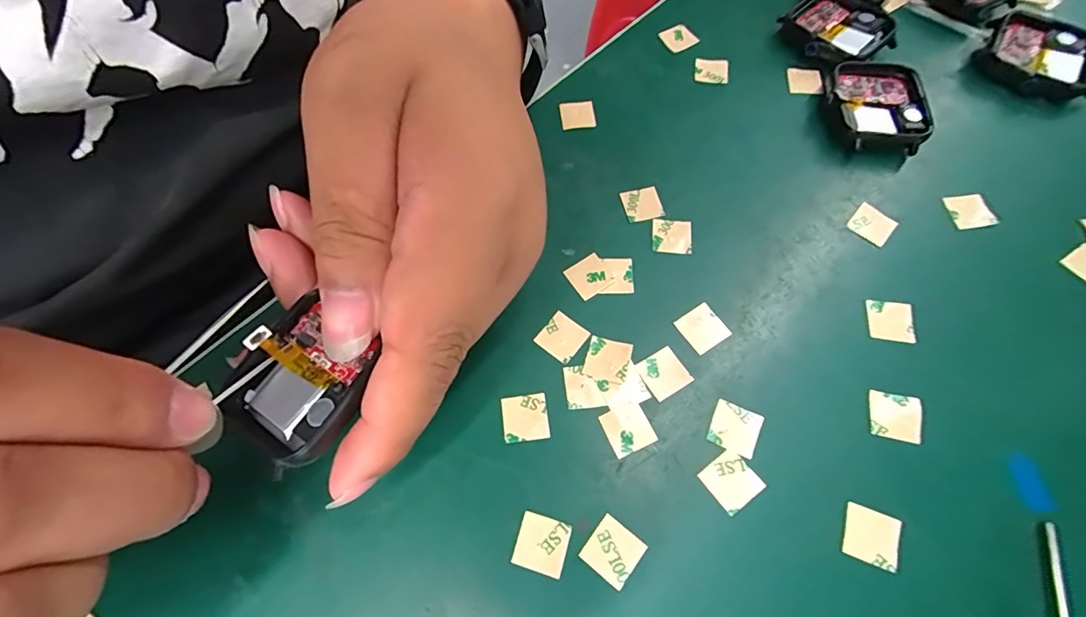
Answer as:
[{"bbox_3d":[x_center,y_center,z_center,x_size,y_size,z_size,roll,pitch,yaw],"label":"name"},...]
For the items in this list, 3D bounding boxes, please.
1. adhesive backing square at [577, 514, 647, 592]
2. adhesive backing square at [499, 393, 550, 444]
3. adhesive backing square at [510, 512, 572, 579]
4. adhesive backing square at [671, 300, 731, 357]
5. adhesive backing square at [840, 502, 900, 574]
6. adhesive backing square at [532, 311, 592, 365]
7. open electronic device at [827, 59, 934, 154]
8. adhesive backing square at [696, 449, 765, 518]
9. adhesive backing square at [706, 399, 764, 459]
[{"bbox_3d":[0.021,0.074,0.142,0.015,0.004,0.015,35,75,17],"label":"adhesive backing square"},{"bbox_3d":[-0.006,0.037,0.160,0.015,0.004,0.015,-8,65,-1],"label":"adhesive backing square"},{"bbox_3d":[0.000,0.073,0.143,0.015,0.004,0.015,14,69,9],"label":"adhesive backing square"},{"bbox_3d":[0.058,0.007,0.171,0.015,0.004,0.015,-33,75,-7],"label":"adhesive backing square"},{"bbox_3d":[0.100,0.069,0.140,0.016,0.004,0.015,19,68,10],"label":"adhesive backing square"},{"bbox_3d":[0.007,0.011,0.171,0.015,0.004,0.015,37,72,15],"label":"adhesive backing square"},{"bbox_3d":[0.145,-0.087,0.204,0.036,0.014,0.044,3,66,3],"label":"open electronic device"},{"bbox_3d":[0.060,0.056,0.149,0.015,0.004,0.015,-37,68,-9],"label":"adhesive backing square"},{"bbox_3d":[0.064,0.040,0.156,0.015,0.004,0.015,23,67,14],"label":"adhesive backing square"}]

